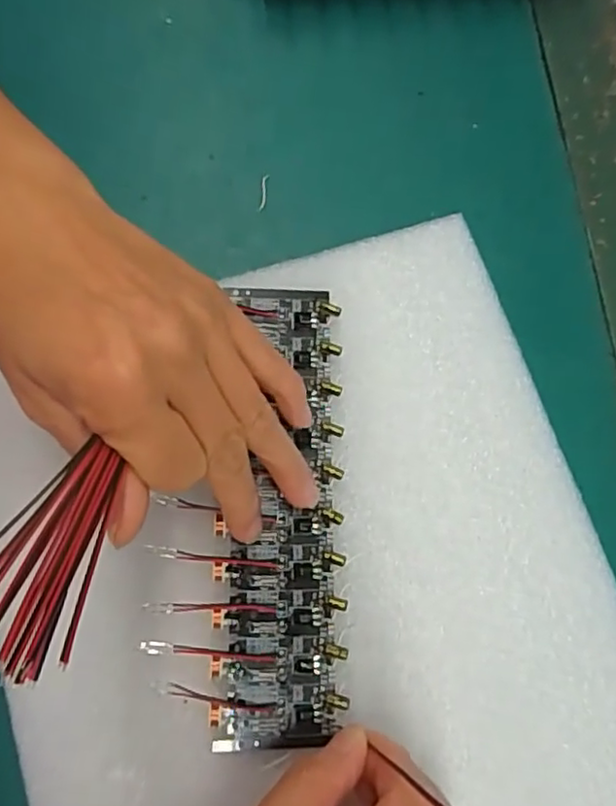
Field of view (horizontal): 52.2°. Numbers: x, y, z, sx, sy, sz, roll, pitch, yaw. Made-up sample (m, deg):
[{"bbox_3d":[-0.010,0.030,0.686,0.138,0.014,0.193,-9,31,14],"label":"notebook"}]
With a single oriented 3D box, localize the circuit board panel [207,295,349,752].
[{"bbox_3d":[-0.009,0.036,0.229,0.046,0.007,0.163,4,77,1],"label":"circuit board panel"}]

